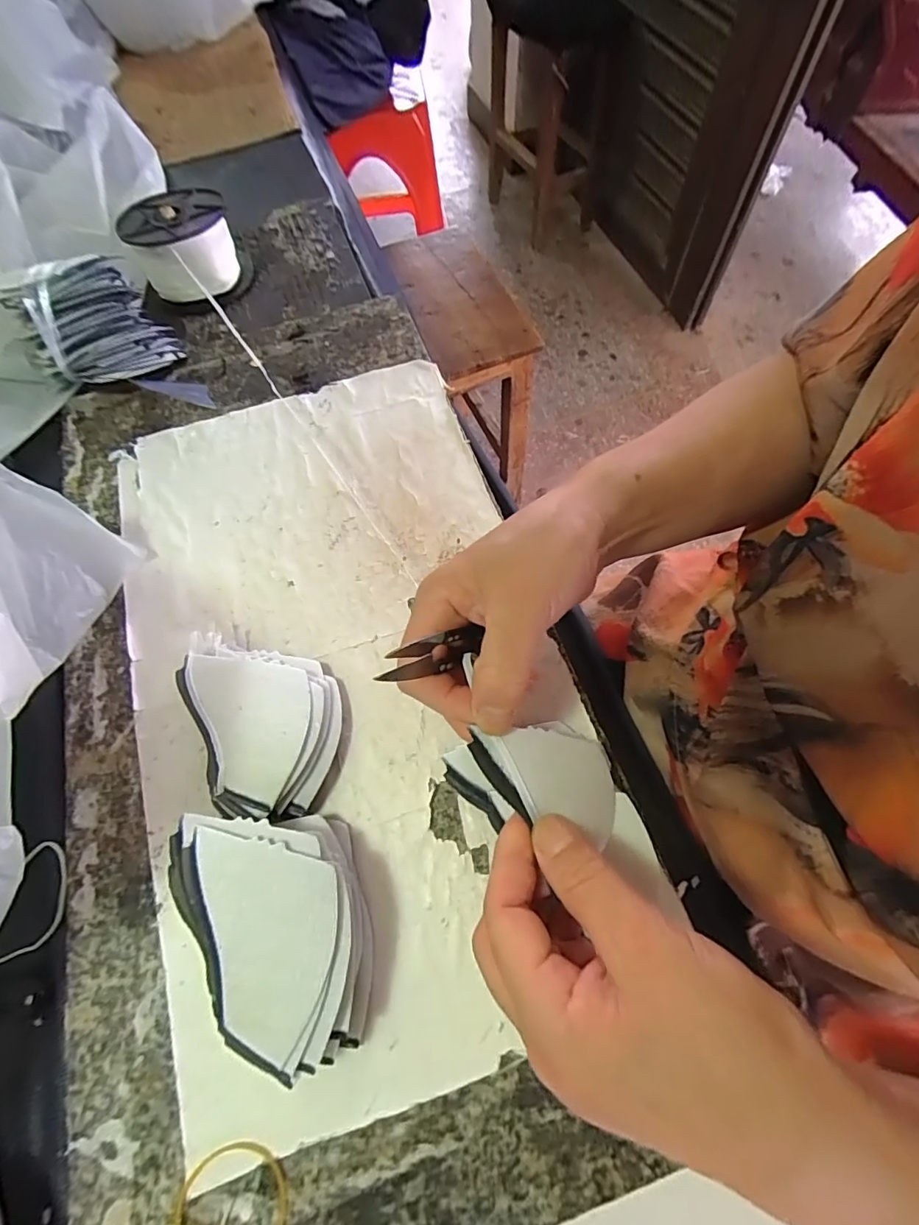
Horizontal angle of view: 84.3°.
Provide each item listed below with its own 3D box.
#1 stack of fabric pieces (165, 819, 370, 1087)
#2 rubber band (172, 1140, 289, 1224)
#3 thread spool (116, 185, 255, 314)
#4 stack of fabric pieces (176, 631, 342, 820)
[{"bbox_3d":[-0.084,0.144,0.235,0.077,0.048,0.111,-19,66,-7],"label":"stack of fabric pieces"},{"bbox_3d":[-0.096,0.251,0.210,0.047,0.004,0.046,-1,65,1],"label":"rubber band"},{"bbox_3d":[-0.245,-0.331,0.460,0.090,0.056,0.090,-1,65,1],"label":"thread spool"},{"bbox_3d":[-0.108,0.055,0.287,0.072,0.029,0.114,-27,67,-10],"label":"stack of fabric pieces"}]

